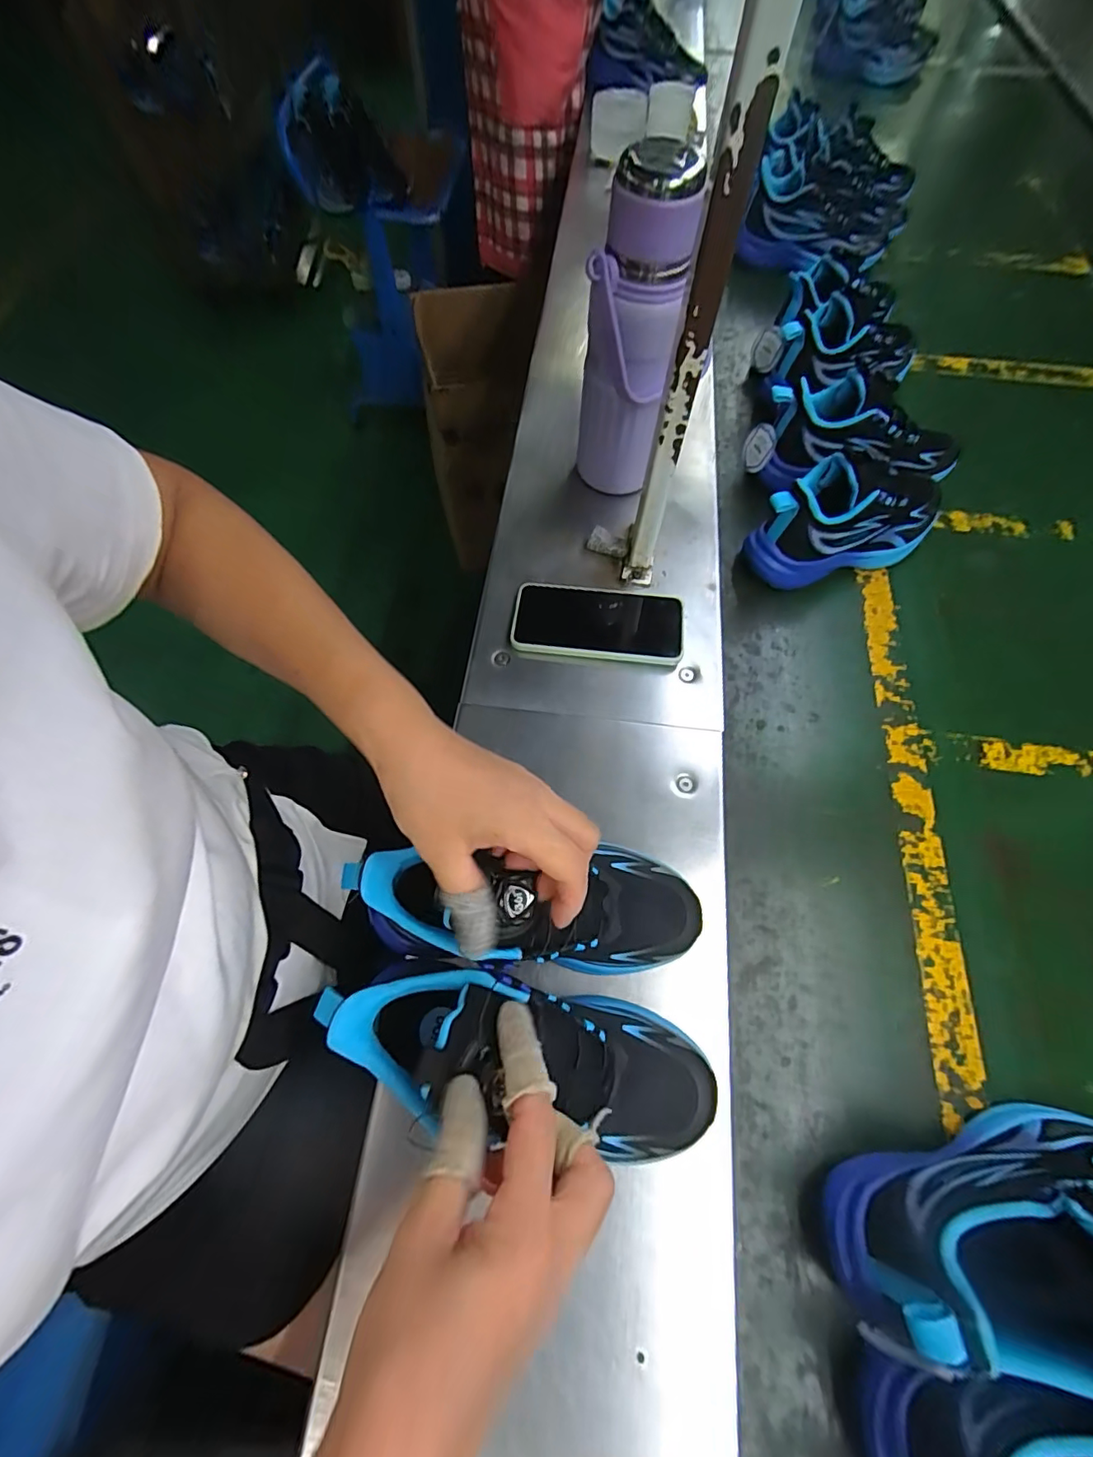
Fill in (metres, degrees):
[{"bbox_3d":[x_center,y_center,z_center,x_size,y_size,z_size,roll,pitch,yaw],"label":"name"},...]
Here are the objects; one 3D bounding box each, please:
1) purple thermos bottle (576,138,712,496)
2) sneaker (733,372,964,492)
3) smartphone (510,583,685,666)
[{"bbox_3d":[0.070,-0.327,0.488,0.066,0.279,0.077,-9,65,-5],"label":"purple thermos bottle"},{"bbox_3d":[0.353,-0.328,0.592,0.232,0.103,0.083,3,64,0],"label":"sneaker"},{"bbox_3d":[0.050,-0.103,0.518,0.163,0.017,0.079,6,64,2],"label":"smartphone"}]

